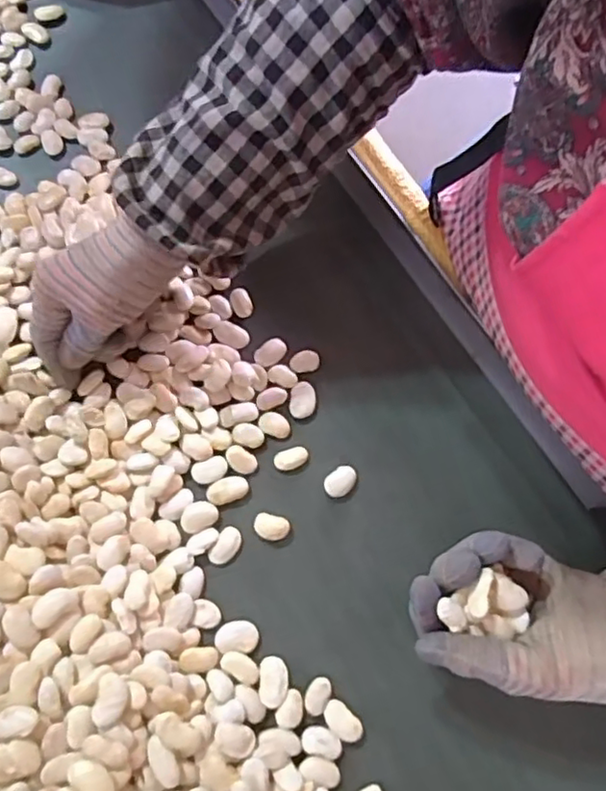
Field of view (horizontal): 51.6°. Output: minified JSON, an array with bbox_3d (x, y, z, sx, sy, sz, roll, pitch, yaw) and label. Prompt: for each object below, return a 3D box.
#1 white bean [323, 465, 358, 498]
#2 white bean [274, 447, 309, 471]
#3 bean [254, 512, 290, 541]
[{"bbox_3d":[0.027,0.060,0.439,0.025,0.004,0.018,-37,76,-14],"label":"white bean"},{"bbox_3d":[-0.008,0.044,0.443,0.025,0.004,0.015,-16,72,-8],"label":"white bean"},{"bbox_3d":[-0.022,0.090,0.430,0.024,0.006,0.017,16,71,3],"label":"bean"}]

